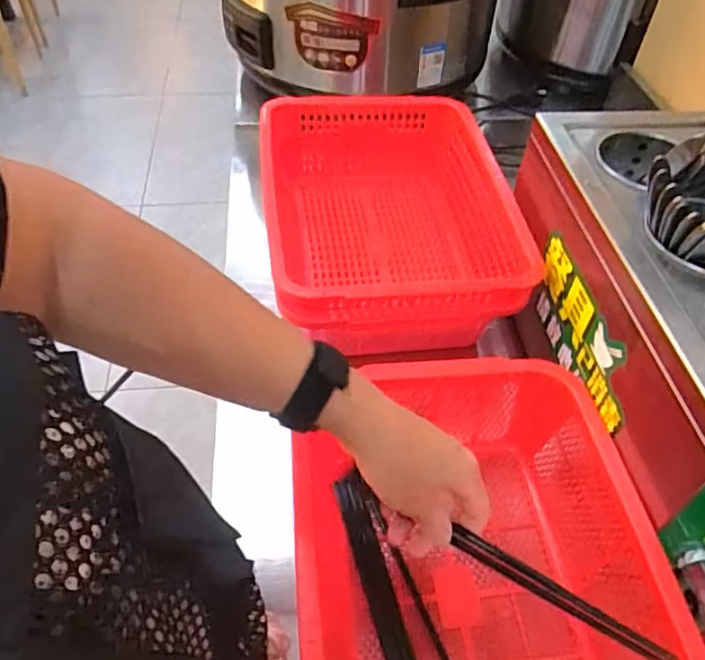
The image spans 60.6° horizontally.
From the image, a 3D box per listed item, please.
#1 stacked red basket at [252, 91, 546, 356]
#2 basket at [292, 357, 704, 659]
[{"bbox_3d":[0.037,-0.129,0.696,0.257,0.117,0.338,-1,49,-4],"label":"stacked red basket"},{"bbox_3d":[0.106,0.191,0.477,0.296,0.099,0.353,-3,49,-6],"label":"basket"}]

